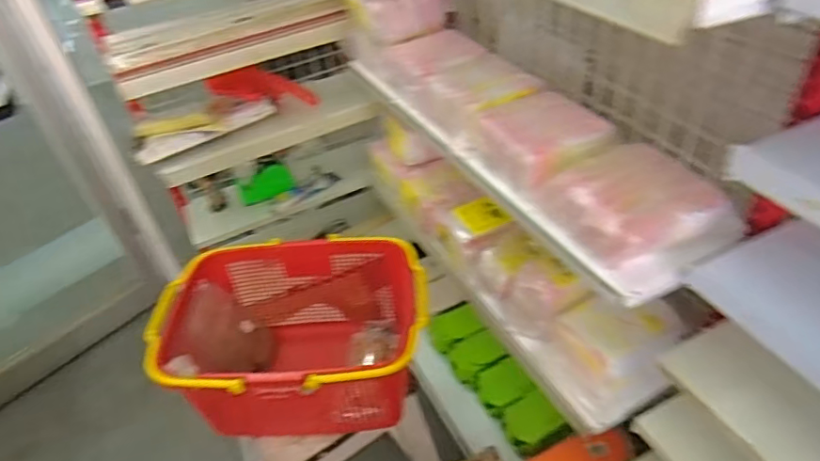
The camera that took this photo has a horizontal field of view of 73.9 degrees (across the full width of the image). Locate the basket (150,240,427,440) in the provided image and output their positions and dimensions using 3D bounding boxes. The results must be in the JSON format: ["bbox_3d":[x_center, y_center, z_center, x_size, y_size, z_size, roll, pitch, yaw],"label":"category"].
[{"bbox_3d":[-0.182,0.184,0.946,0.416,0.262,0.337,-11,42,-3],"label":"basket"}]

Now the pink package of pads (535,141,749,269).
[{"bbox_3d":[0.298,-0.035,0.744,0.166,0.080,0.190,-21,43,-14],"label":"pink package of pads"}]

